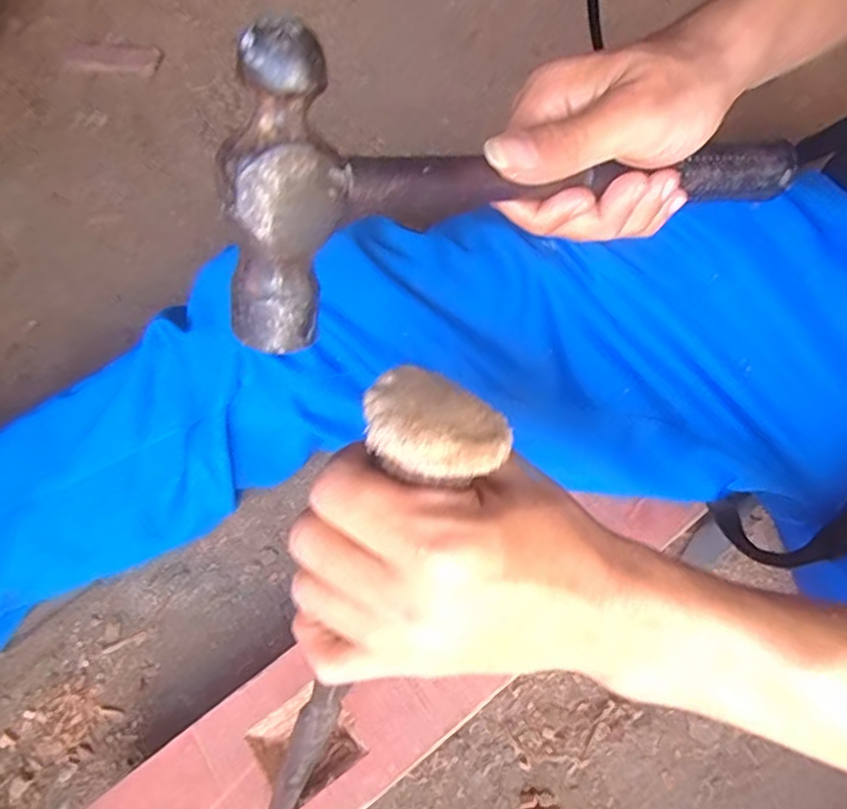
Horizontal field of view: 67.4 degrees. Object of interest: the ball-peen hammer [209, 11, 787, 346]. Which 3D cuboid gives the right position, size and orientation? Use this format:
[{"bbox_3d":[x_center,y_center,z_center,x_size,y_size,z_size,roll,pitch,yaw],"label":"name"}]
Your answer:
[{"bbox_3d":[0.066,-0.091,0.263,0.295,0.089,0.035,-16,58,-31],"label":"ball-peen hammer"}]

